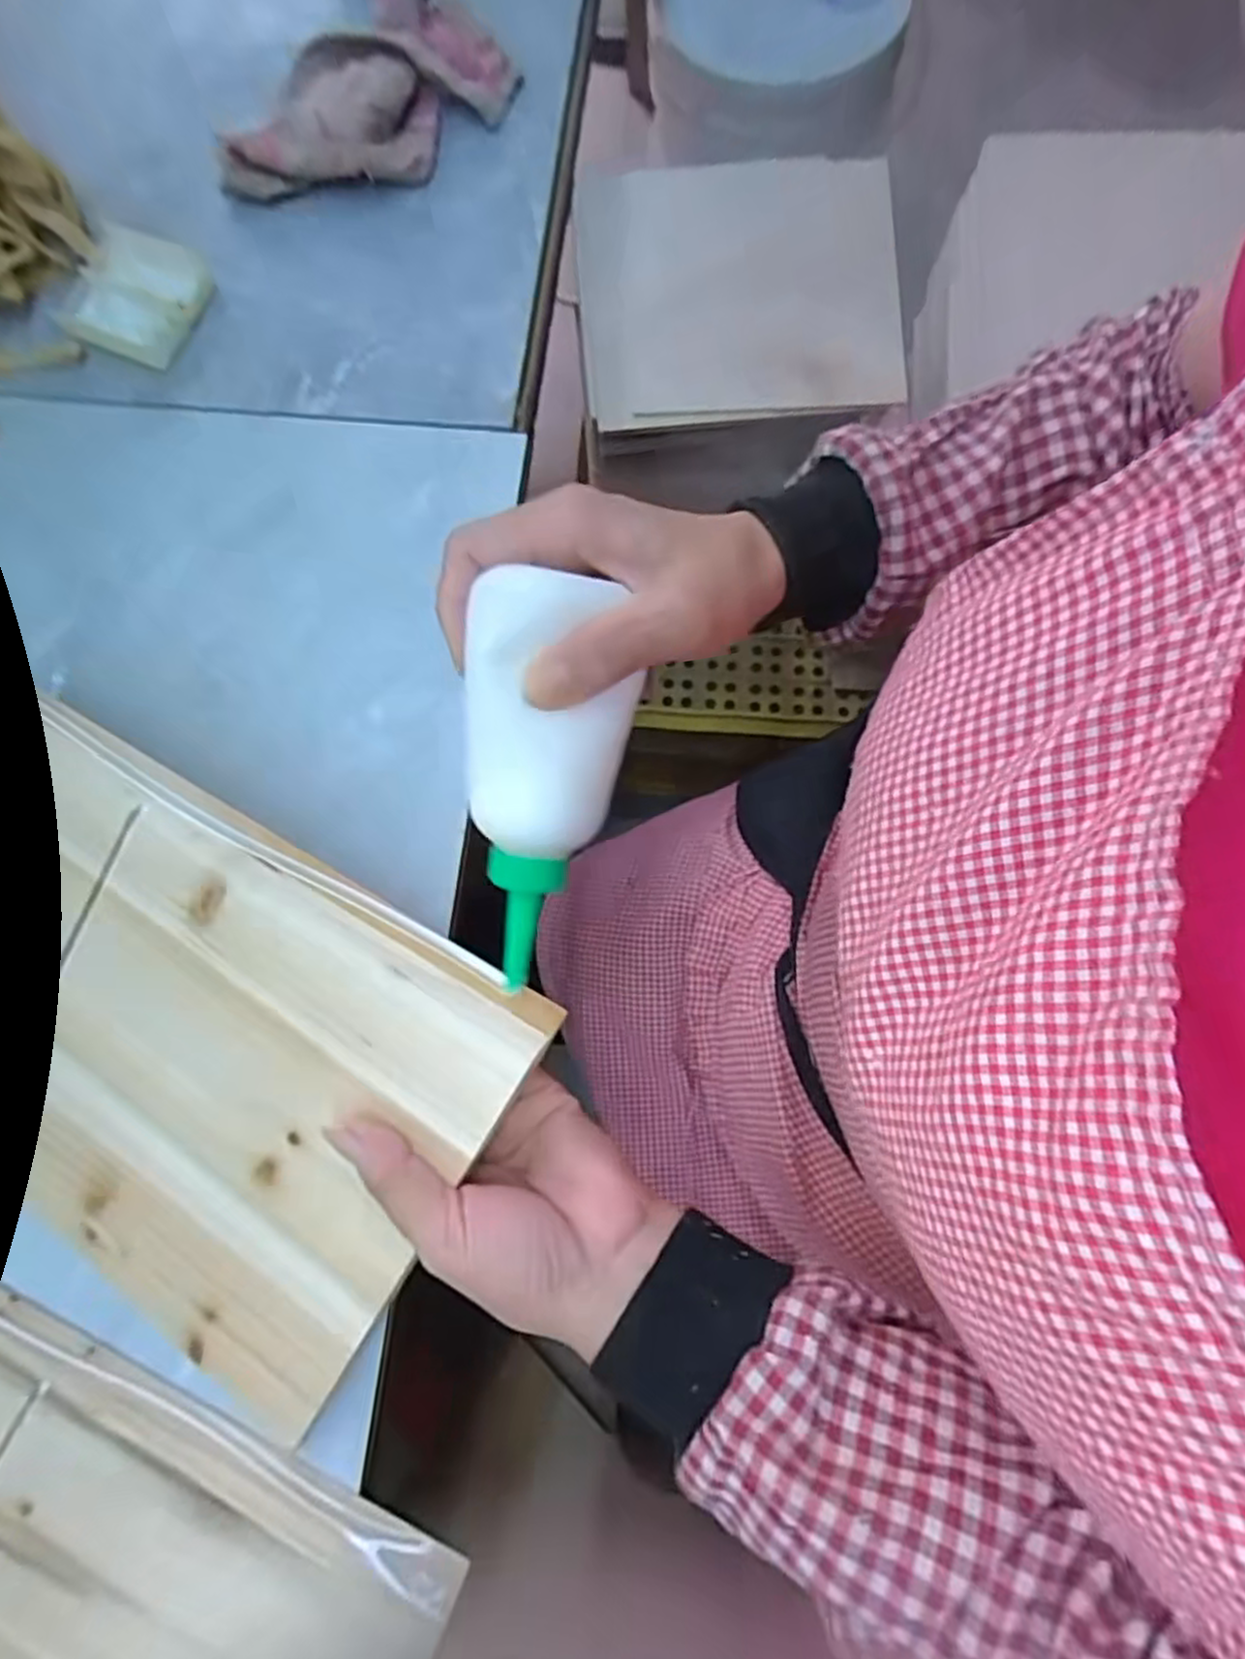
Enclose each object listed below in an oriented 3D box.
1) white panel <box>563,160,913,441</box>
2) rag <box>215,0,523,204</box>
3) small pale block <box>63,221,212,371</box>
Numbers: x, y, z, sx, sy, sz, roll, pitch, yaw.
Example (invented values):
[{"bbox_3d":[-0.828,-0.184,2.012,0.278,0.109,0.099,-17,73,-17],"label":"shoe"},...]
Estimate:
[{"bbox_3d":[0.074,-0.349,0.477,0.200,0.020,0.177,-4,86,-5],"label":"white panel"},{"bbox_3d":[-0.148,-0.431,0.450,0.102,0.037,0.183,40,82,9],"label":"rag"},{"bbox_3d":[-0.284,-0.316,0.441,0.073,0.013,0.072,22,79,5],"label":"small pale block"}]

